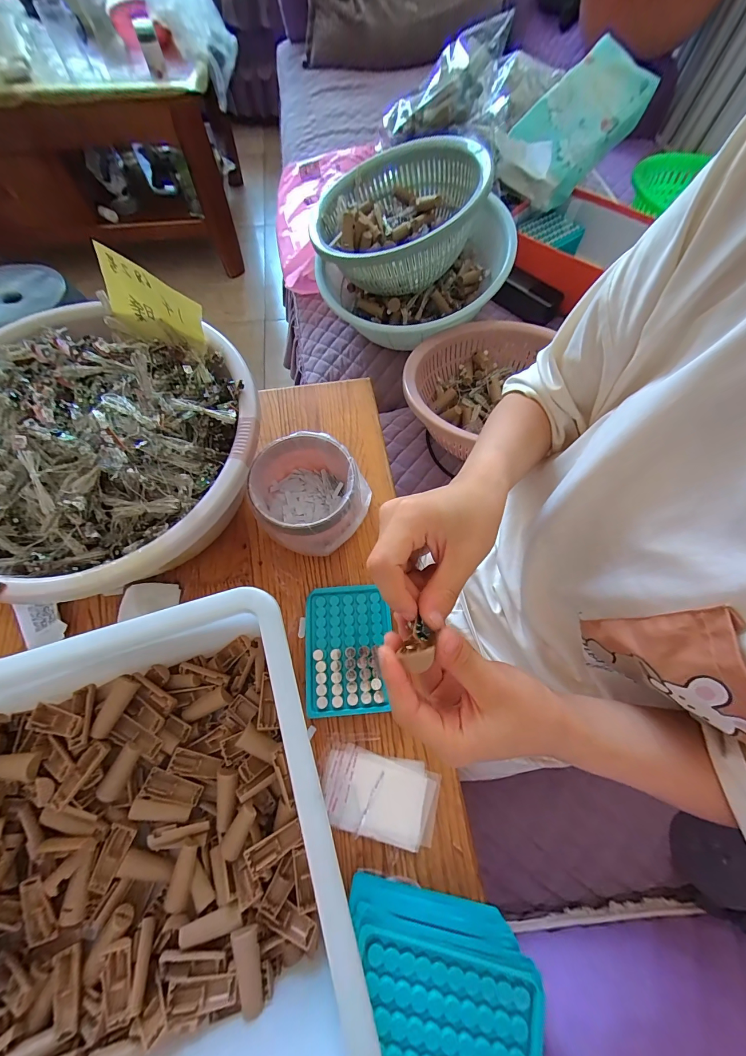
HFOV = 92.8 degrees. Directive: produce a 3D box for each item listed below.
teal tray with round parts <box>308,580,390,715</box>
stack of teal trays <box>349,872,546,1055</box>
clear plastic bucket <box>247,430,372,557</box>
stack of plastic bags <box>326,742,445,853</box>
[{"bbox_3d":[-0.027,0.133,0.396,0.092,0.012,0.132,-4,67,-3],"label":"teal tray with round parts"},{"bbox_3d":[0.045,0.358,0.269,0.137,0.063,0.099,10,67,3],"label":"stack of teal trays"},{"bbox_3d":[-0.076,-0.039,0.422,0.126,0.083,0.114,24,69,9],"label":"clear plastic bucket"},{"bbox_3d":[0.006,0.264,0.352,0.112,0.004,0.070,11,67,4],"label":"stack of plastic bags"}]

